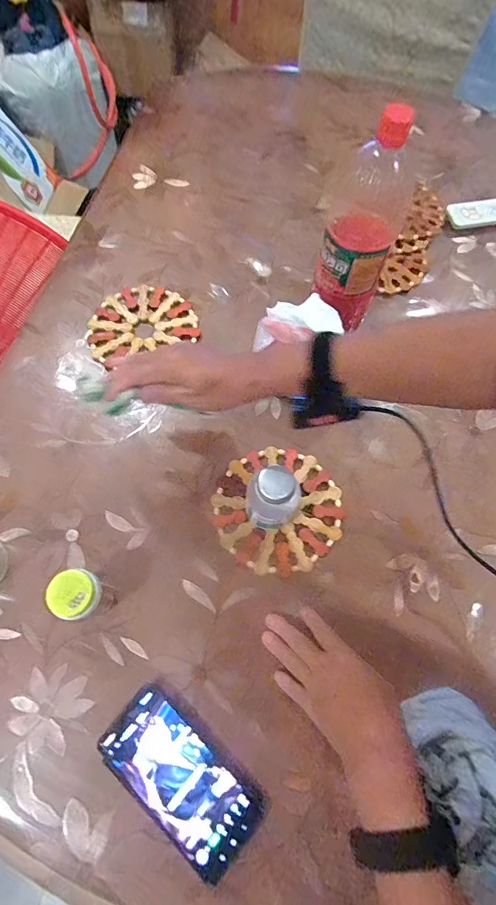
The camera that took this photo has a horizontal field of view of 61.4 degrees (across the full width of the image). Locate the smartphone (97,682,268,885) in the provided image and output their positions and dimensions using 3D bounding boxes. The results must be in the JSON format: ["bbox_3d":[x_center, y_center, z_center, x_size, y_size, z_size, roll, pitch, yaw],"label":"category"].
[{"bbox_3d":[-0.067,0.318,0.410,0.165,0.010,0.079,38,70,13],"label":"smartphone"}]

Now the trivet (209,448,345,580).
[{"bbox_3d":[0.038,0.069,0.525,0.155,0.007,0.157,1,66,-2],"label":"trivet"}]

